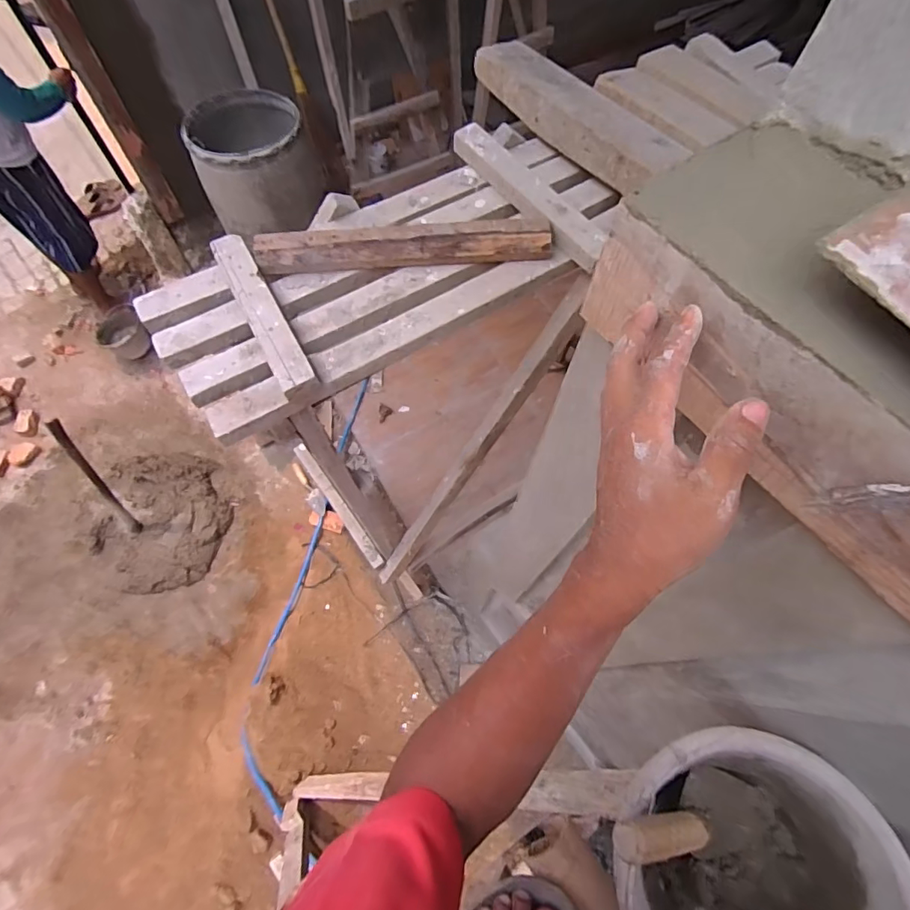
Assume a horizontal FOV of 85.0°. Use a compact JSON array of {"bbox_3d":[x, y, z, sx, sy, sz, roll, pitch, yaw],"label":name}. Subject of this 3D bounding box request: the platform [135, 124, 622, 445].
[{"bbox_3d":[-0.104,-0.338,0.876,0.814,0.084,0.344,-31,70,-14],"label":"platform"}]

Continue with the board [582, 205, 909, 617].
[{"bbox_3d":[0.187,-0.014,0.274,0.005,0.095,0.301,-34,72,-16],"label":"board"}]

